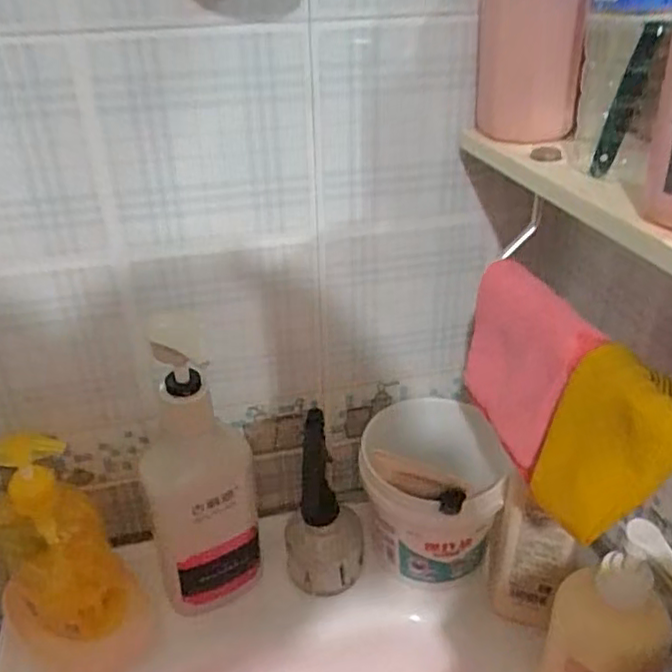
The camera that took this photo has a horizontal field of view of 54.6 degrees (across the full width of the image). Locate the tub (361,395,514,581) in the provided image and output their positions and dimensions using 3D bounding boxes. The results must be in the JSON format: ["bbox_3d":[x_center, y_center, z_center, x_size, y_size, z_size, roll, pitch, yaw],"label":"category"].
[{"bbox_3d":[0.075,0.135,0.555,0.106,0.123,0.134,-1,32,1],"label":"tub"}]

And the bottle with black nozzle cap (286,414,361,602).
[{"bbox_3d":[-0.008,0.148,0.547,0.059,0.143,0.067,20,39,31],"label":"bottle with black nozzle cap"}]

